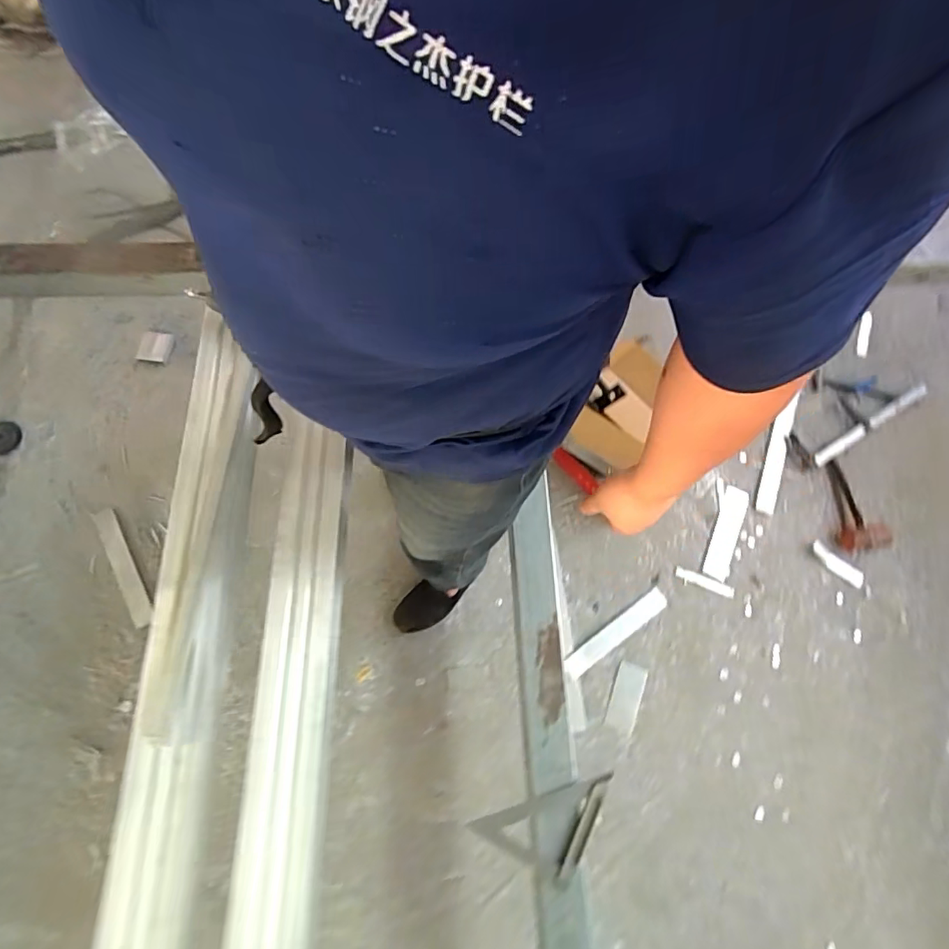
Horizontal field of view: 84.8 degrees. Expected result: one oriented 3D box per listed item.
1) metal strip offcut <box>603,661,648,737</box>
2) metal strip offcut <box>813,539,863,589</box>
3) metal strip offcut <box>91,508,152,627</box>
[{"bbox_3d":[0.368,0.542,1.263,0.072,0.010,0.155,21,72,3],"label":"metal strip offcut"},{"bbox_3d":[0.947,0.236,1.356,0.147,0.009,0.044,41,88,13],"label":"metal strip offcut"},{"bbox_3d":[-0.908,0.236,1.342,0.052,0.018,0.338,-29,75,-13],"label":"metal strip offcut"}]

